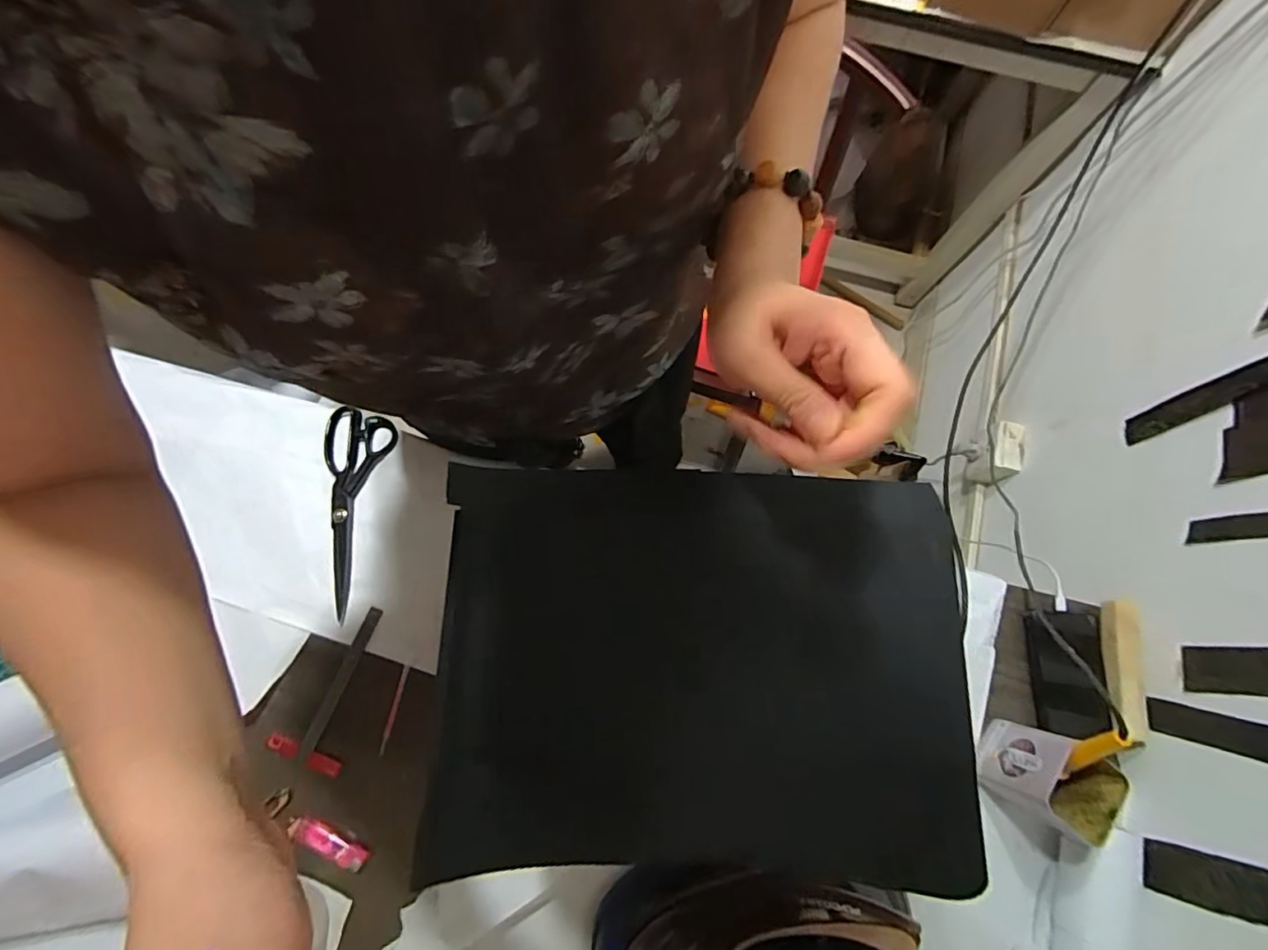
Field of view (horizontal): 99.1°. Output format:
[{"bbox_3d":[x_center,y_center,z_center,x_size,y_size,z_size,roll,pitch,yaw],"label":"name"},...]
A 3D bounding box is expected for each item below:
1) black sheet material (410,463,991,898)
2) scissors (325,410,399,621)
[{"bbox_3d":[0.038,0.106,0.302,0.278,0.038,0.215,3,83,0],"label":"black sheet material"},{"bbox_3d":[-0.347,0.038,0.635,0.084,0.015,0.235,11,76,2],"label":"scissors"}]

